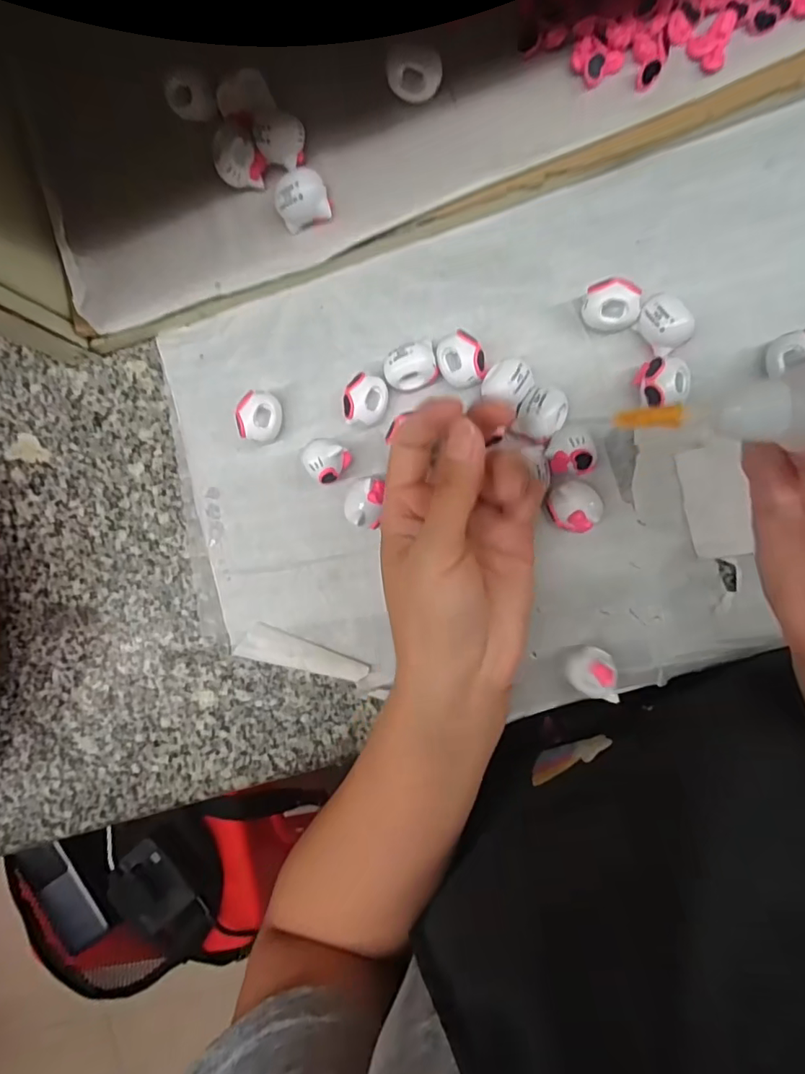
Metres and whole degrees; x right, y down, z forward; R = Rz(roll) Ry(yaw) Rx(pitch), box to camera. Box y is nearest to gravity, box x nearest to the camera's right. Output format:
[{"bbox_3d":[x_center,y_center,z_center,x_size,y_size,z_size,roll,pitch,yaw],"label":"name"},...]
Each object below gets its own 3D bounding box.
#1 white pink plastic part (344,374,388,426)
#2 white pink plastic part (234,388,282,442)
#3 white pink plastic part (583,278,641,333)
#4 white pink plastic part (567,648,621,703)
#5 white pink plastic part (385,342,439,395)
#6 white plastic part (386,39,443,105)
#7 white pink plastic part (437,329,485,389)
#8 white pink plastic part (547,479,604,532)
[{"bbox_3d":[-0.017,-0.066,0.259,0.020,0.022,0.024,14,94,6],"label":"white pink plastic part"},{"bbox_3d":[-0.071,-0.061,0.265,0.018,0.022,0.024,4,93,6],"label":"white pink plastic part"},{"bbox_3d":[0.096,-0.107,0.244,0.024,0.019,0.020,7,93,6],"label":"white pink plastic part"},{"bbox_3d":[0.088,0.062,0.247,0.021,0.026,0.022,0,92,7],"label":"white pink plastic part"},{"bbox_3d":[0.005,-0.081,0.255,0.025,0.022,0.019,-16,90,7],"label":"white pink plastic part"},{"bbox_3d":[0.006,-0.212,0.239,0.024,0.011,0.020,10,93,6],"label":"white plastic part"},{"bbox_3d":[0.028,-0.084,0.252,0.021,0.018,0.026,-18,90,7],"label":"white pink plastic part"},{"bbox_3d":[0.081,-0.015,0.248,0.024,0.018,0.022,0,92,7],"label":"white pink plastic part"}]

